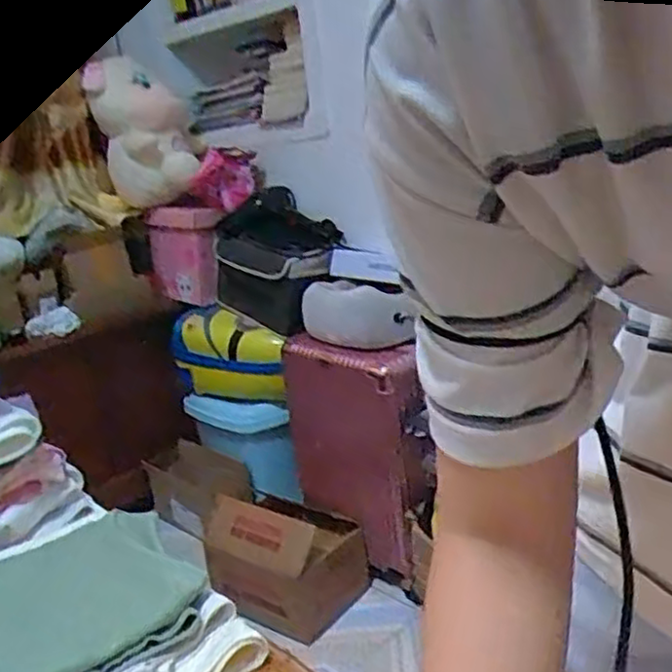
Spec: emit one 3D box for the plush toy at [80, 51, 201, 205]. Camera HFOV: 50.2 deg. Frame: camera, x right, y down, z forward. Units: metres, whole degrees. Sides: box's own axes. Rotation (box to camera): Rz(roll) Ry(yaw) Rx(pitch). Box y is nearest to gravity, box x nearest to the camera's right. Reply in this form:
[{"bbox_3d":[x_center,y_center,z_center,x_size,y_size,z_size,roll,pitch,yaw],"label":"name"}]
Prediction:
[{"bbox_3d":[-0.474,-0.502,1.758,0.228,0.331,0.244,-11,18,-11],"label":"plush toy"}]

